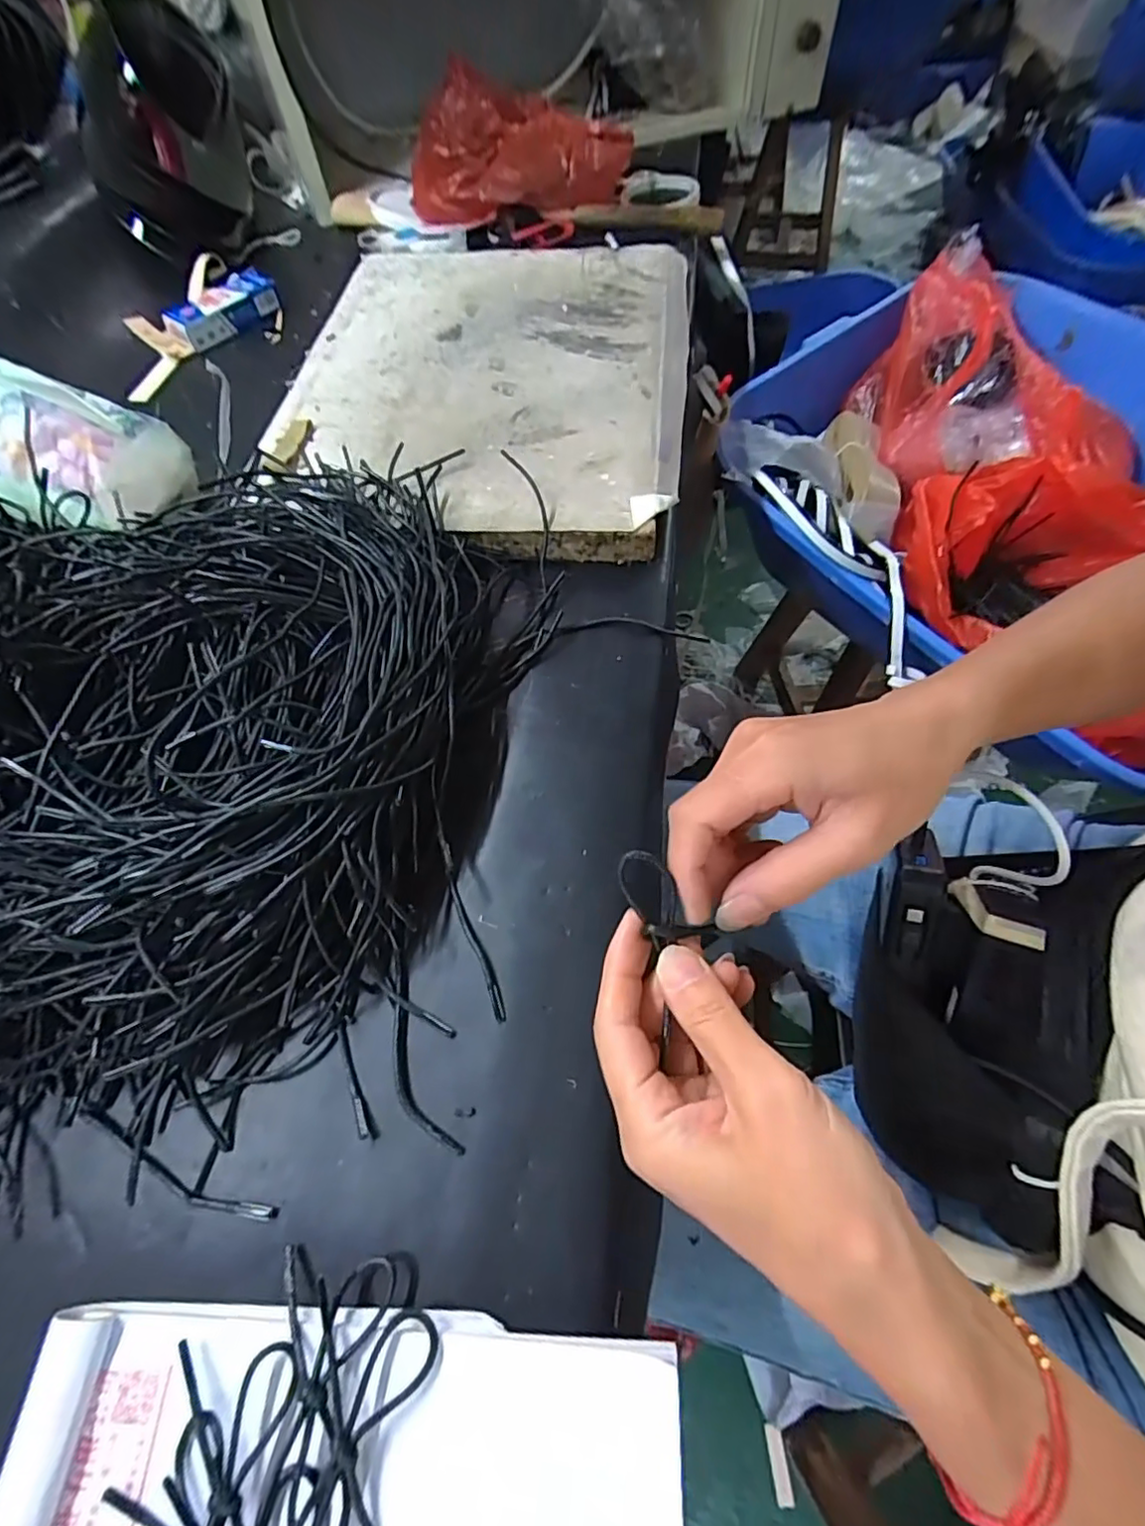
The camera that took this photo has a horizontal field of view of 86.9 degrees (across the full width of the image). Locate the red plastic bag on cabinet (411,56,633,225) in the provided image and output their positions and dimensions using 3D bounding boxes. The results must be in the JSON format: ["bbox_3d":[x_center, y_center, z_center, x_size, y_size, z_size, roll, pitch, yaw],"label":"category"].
[{"bbox_3d":[-0.062,-0.682,0.666,0.246,0.058,0.228,-2,60,2],"label":"red plastic bag on cabinet"}]

